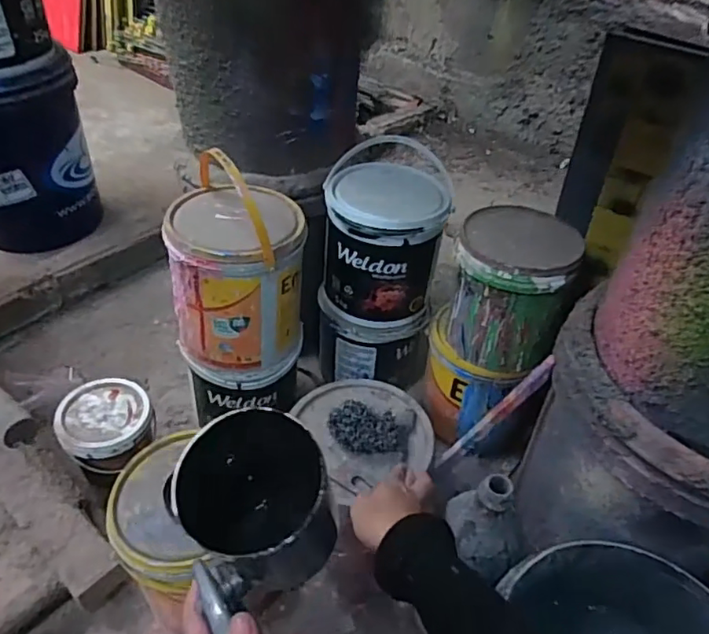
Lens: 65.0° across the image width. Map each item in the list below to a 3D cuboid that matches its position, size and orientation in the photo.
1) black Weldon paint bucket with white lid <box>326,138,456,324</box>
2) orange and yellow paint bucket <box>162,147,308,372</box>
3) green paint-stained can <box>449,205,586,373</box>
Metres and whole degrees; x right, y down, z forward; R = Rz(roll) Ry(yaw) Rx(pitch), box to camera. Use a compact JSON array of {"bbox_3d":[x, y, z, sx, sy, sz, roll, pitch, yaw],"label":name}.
[{"bbox_3d":[0.041,-0.119,0.827,0.160,0.220,0.169,1,43,-1],"label":"black Weldon paint bucket with white lid"},{"bbox_3d":[-0.151,-0.064,0.756,0.172,0.236,0.163,-2,43,-4],"label":"orange and yellow paint bucket"},{"bbox_3d":[0.213,-0.043,0.768,0.142,0.162,0.161,14,44,13],"label":"green paint-stained can"}]

